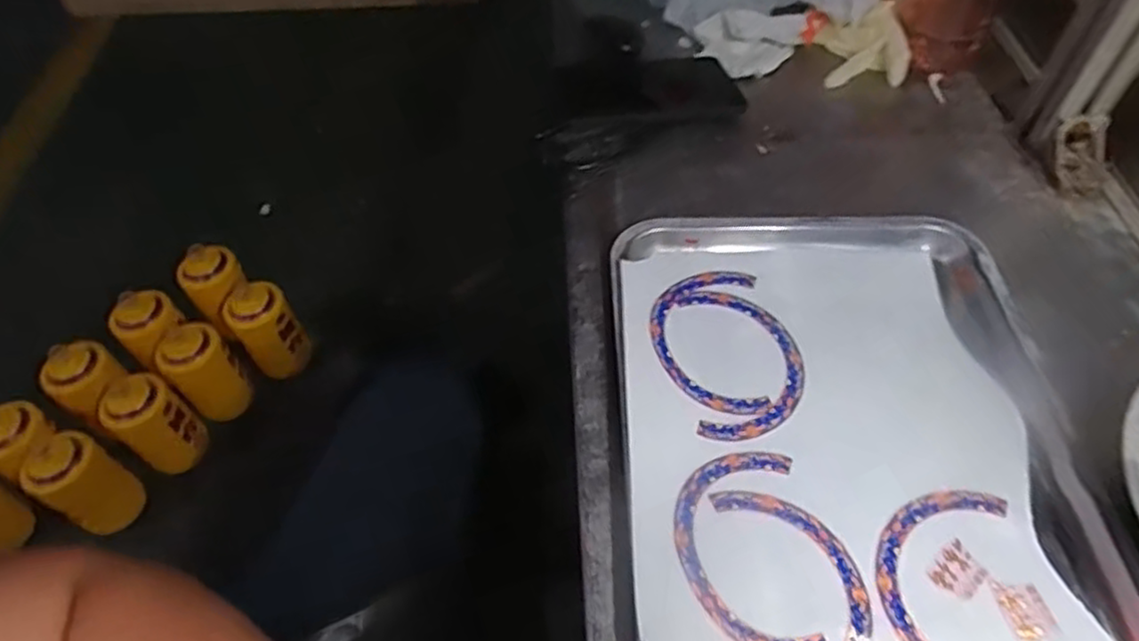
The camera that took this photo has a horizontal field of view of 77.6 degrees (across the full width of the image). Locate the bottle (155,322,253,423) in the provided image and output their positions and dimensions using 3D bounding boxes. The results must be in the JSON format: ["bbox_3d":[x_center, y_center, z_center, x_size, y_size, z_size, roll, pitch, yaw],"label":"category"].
[{"bbox_3d":[-0.554,0.086,1.089,0.078,0.162,0.096,32,63,25],"label":"bottle"}]

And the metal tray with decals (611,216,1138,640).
[{"bbox_3d":[0.164,0.072,0.417,0.261,0.032,0.351,-2,53,2],"label":"metal tray with decals"}]

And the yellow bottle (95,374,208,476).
[{"bbox_3d":[-0.626,0.159,1.078,0.095,0.161,0.094,-2,54,3],"label":"yellow bottle"}]

